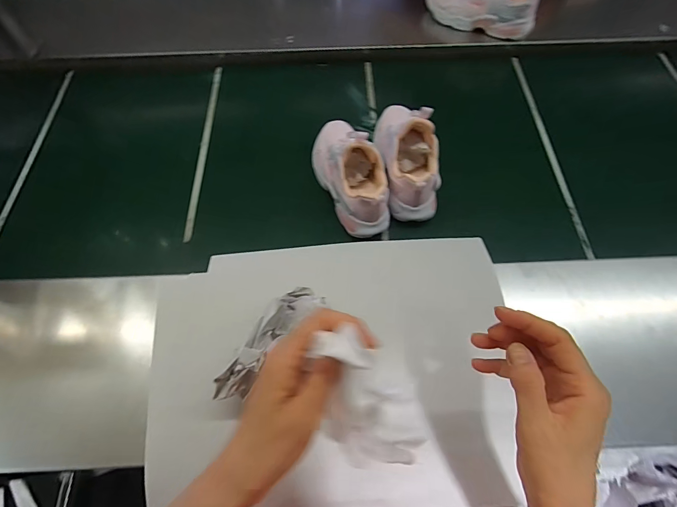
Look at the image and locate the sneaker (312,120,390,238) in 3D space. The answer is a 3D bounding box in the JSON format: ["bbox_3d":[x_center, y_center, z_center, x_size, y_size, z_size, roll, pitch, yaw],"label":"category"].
[{"bbox_3d":[0.016,-0.138,0.555,0.082,0.104,0.213,-23,66,-11],"label":"sneaker"}]

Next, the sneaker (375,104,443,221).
[{"bbox_3d":[0.110,-0.164,0.562,0.082,0.121,0.207,-2,64,-1],"label":"sneaker"}]

